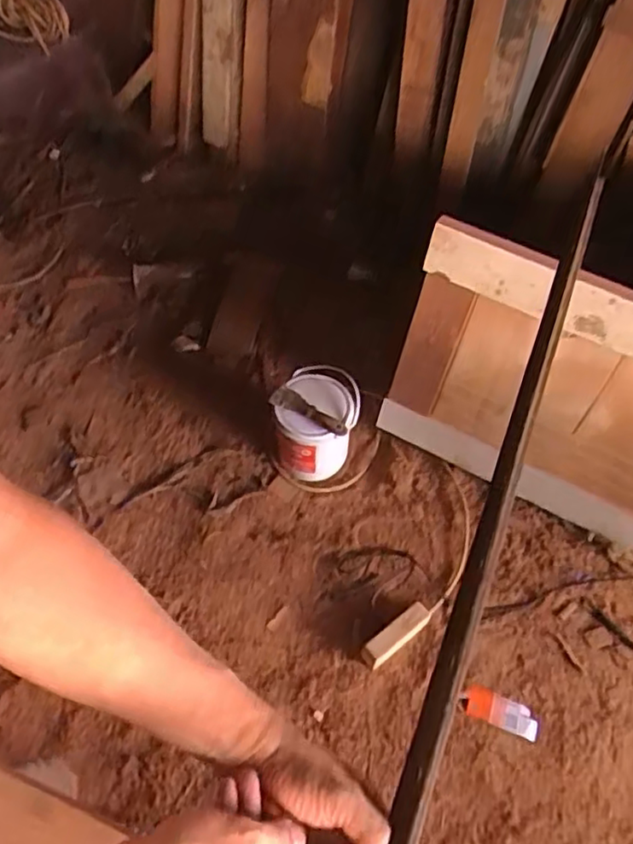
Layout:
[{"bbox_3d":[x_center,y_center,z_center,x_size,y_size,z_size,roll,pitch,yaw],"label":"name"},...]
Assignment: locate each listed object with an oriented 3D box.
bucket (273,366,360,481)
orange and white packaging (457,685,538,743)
[{"bbox_3d":[-0.002,0.003,1.556,0.191,0.194,0.211,4,57,1],"label":"bucket"},{"bbox_3d":[0.356,0.565,1.285,0.149,0.035,0.064,22,59,12],"label":"orange and white packaging"}]

